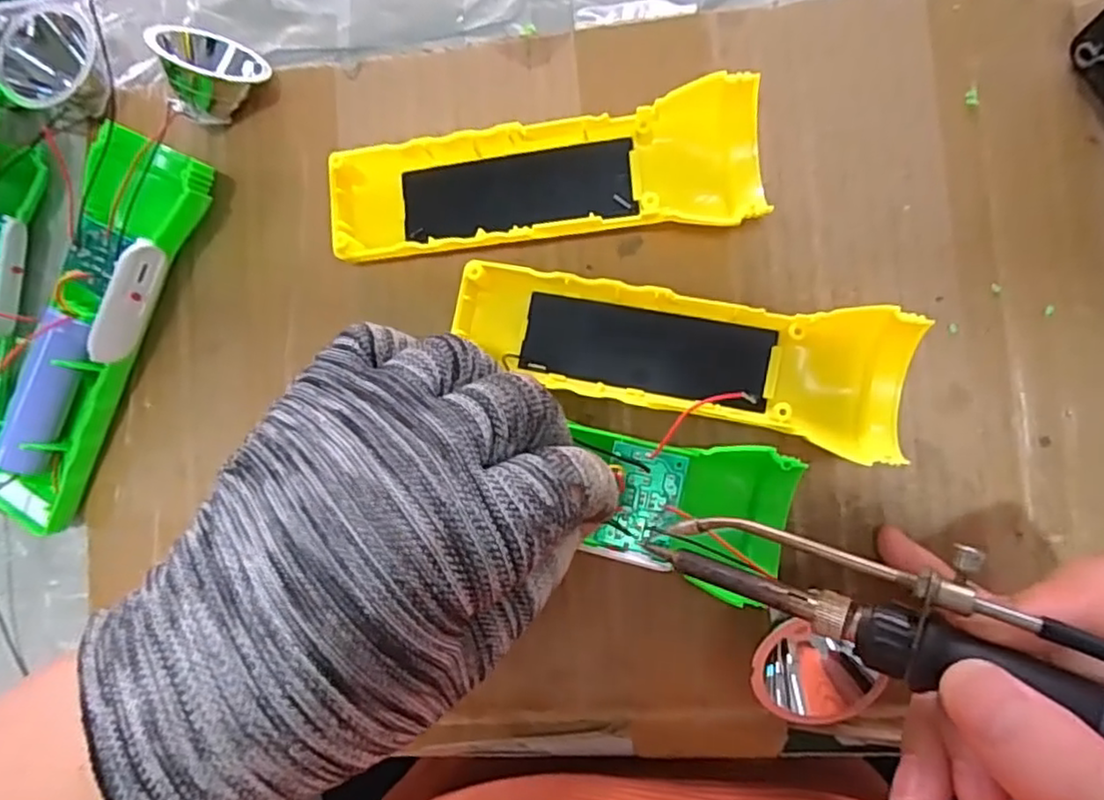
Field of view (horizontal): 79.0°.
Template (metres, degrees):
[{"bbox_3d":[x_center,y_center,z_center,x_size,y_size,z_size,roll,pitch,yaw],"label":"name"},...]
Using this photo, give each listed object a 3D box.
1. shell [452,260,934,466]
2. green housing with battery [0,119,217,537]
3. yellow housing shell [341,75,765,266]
[{"bbox_3d":[0.045,-0.017,0.245,0.162,0.027,0.046,11,88,6],"label":"shell"},{"bbox_3d":[-0.185,-0.026,0.267,0.039,0.034,0.159,26,89,9],"label":"green housing with battery"},{"bbox_3d":[-0.004,-0.082,0.255,0.160,0.027,0.047,-4,85,7],"label":"yellow housing shell"}]

